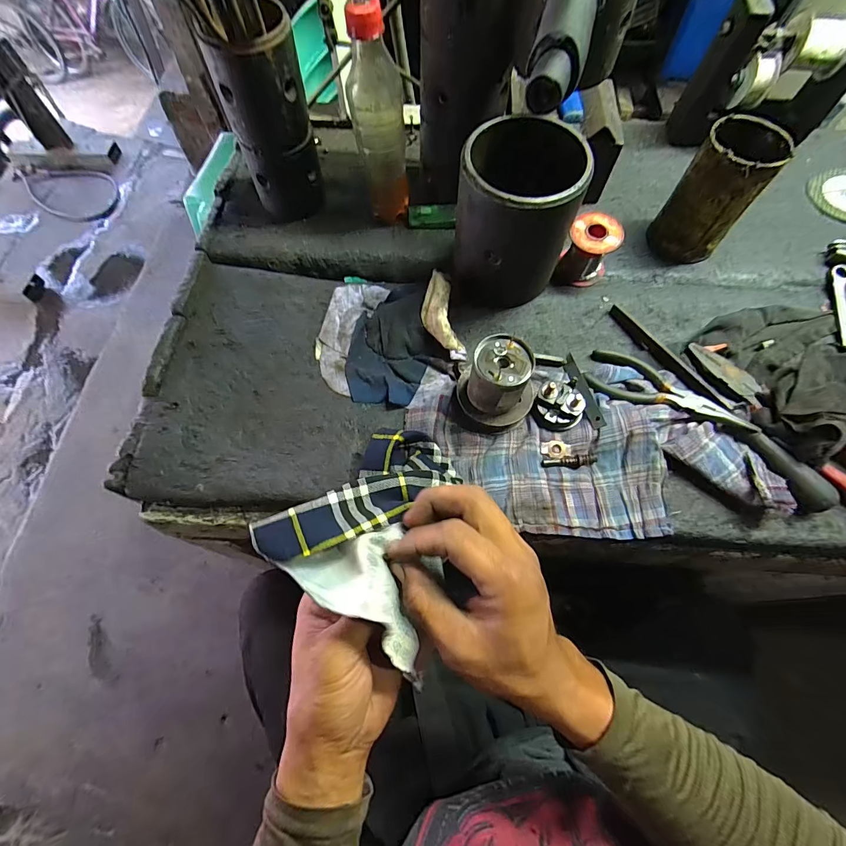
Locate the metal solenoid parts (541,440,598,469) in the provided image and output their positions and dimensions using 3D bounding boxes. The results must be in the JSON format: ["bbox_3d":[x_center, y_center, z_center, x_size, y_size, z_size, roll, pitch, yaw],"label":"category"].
[{"bbox_3d":[0.136,0.030,0.368,0.050,0.008,0.025,5,66,2],"label":"metal solenoid parts"}]

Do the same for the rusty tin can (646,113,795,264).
[{"bbox_3d":[0.303,-0.238,0.416,0.071,0.124,0.067,0,65,0],"label":"rusty tin can"}]

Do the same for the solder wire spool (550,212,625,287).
[{"bbox_3d":[0.178,-0.184,0.429,0.051,0.058,0.051,0,65,0],"label":"solder wire spool"}]

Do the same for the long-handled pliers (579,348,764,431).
[{"bbox_3d":[0.231,-0.027,0.376,0.147,0.012,0.049,31,69,13],"label":"long-handled pliers"}]

